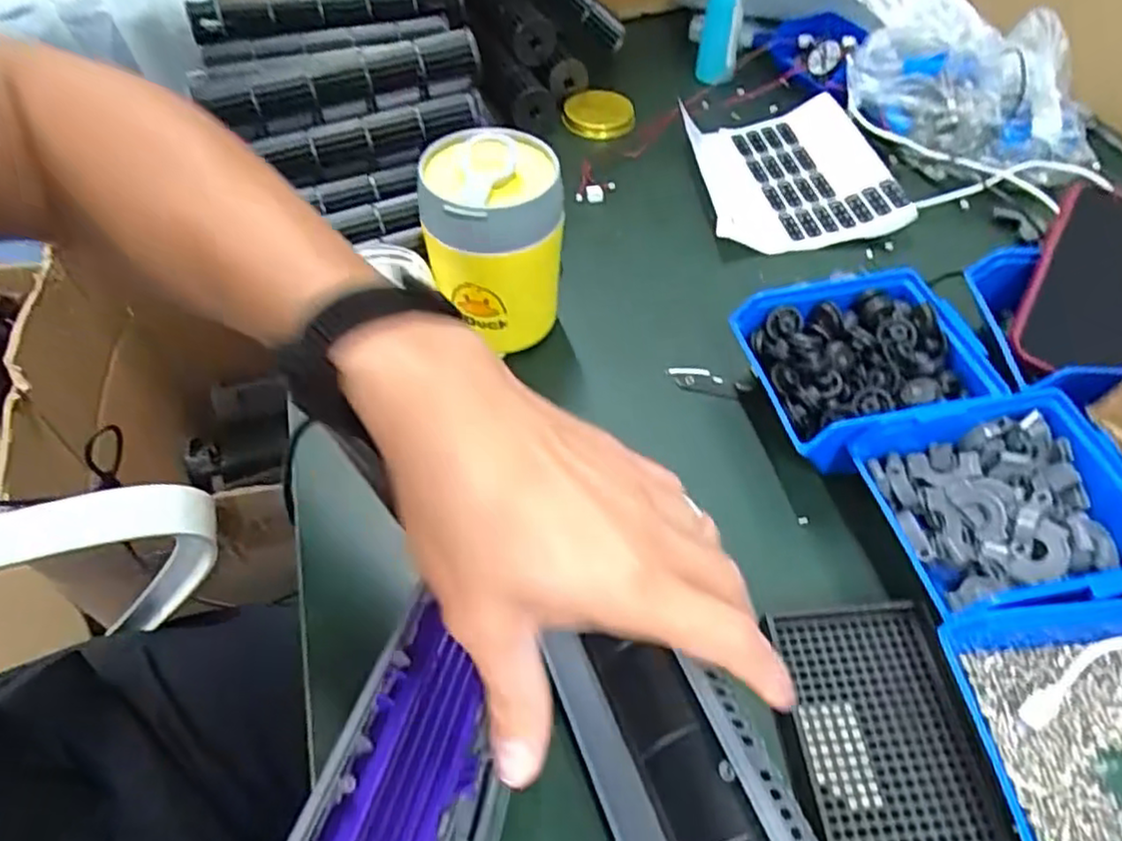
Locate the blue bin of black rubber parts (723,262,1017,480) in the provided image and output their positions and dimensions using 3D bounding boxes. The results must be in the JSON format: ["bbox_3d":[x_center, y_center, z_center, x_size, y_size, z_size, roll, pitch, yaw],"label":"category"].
[{"bbox_3d":[0.195,-0.033,0.462,0.135,0.057,0.117,-13,54,-7],"label":"blue bin of black rubber parts"}]

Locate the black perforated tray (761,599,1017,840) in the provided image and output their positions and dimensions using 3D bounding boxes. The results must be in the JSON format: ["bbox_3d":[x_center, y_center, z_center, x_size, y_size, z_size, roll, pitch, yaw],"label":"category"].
[{"bbox_3d":[0.155,0.156,0.337,0.091,0.011,0.133,-2,53,-2],"label":"black perforated tray"}]

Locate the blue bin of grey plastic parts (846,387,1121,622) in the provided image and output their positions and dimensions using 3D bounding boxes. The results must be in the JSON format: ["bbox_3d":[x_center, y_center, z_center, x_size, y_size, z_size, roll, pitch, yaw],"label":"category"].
[{"bbox_3d":[0.247,0.049,0.390,0.131,0.053,0.120,-11,54,-5],"label":"blue bin of grey plastic parts"}]

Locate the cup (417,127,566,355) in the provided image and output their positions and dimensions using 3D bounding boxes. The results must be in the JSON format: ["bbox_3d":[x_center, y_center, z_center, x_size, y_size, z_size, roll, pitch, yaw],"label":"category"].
[{"bbox_3d":[-0.040,-0.113,0.476,0.085,0.135,0.080,0,53,0],"label":"cup"}]

